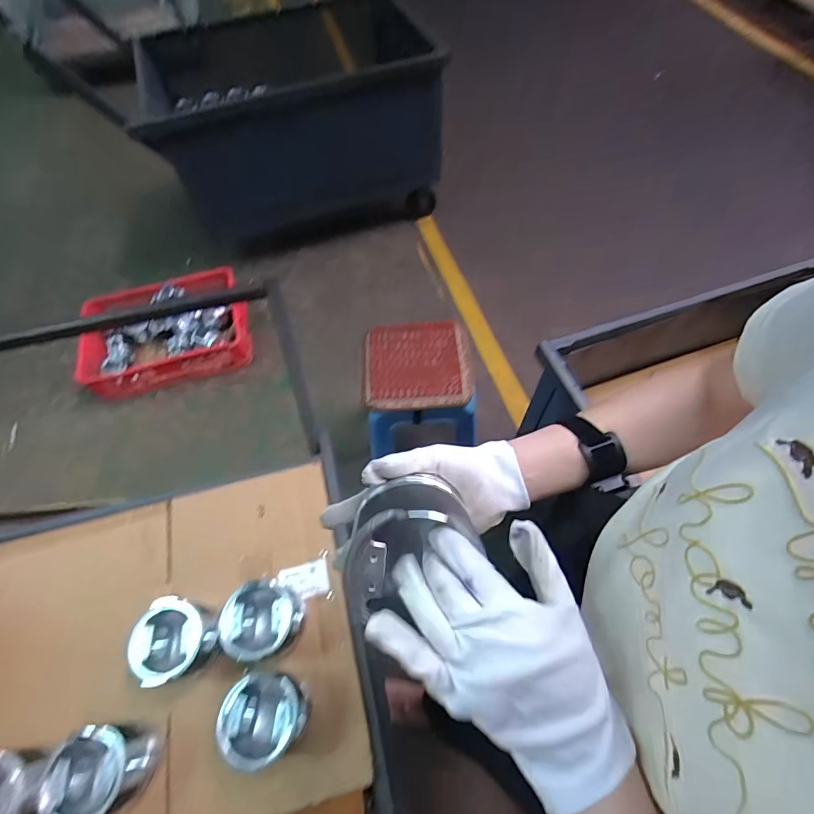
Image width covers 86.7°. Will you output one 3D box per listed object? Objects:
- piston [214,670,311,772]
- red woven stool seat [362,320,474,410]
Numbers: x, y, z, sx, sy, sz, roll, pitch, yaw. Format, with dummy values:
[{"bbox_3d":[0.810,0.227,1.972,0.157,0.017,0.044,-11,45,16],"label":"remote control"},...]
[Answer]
[{"bbox_3d":[-0.184,0.416,0.584,0.099,0.109,0.096,2,61,3],"label":"piston"},{"bbox_3d":[0.024,-0.122,1.190,0.292,0.033,0.279,-2,60,1],"label":"red woven stool seat"}]

